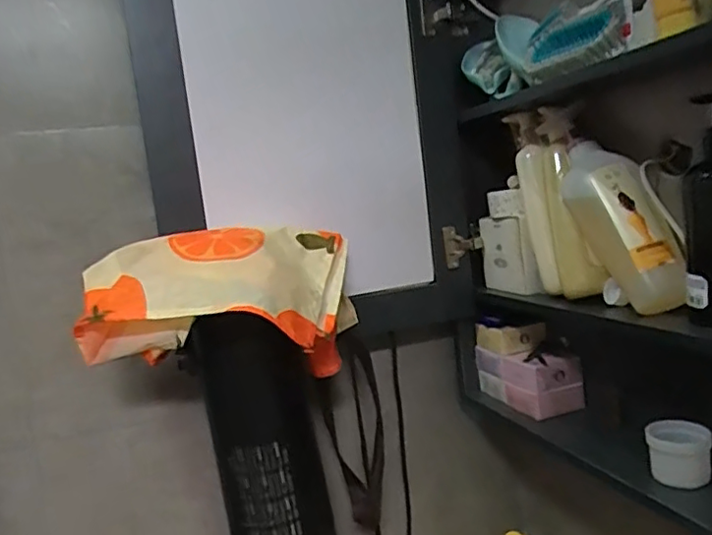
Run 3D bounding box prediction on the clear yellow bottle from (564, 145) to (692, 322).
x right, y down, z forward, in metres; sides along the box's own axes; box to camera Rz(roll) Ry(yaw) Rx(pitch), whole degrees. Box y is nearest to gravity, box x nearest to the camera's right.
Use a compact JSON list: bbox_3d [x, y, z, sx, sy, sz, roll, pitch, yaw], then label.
[{"bbox_3d":[0.289,-0.052,0.667,0.052,0.210,0.079,-8,-31,-16],"label":"clear yellow bottle"}]

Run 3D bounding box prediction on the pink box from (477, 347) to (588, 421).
[{"bbox_3d":[0.246,0.159,0.864,0.069,0.074,0.156,-8,6,-16],"label":"pink box"}]

